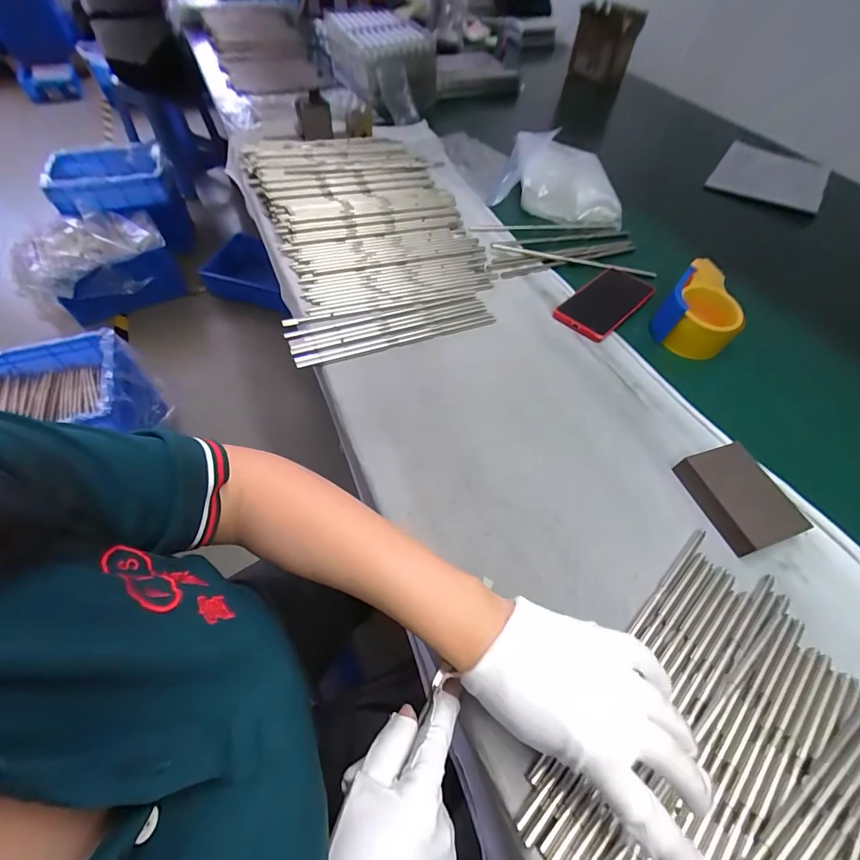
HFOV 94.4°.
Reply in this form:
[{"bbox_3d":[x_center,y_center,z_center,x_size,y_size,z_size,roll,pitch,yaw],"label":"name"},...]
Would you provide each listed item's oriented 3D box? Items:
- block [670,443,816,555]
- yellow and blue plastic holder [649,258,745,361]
[{"bbox_3d":[0.297,0.062,0.383,0.065,0.031,0.096,-15,62,-13],"label":"block"},{"bbox_3d":[0.361,-0.159,0.528,0.096,0.060,0.120,35,60,21],"label":"yellow and blue plastic holder"}]

